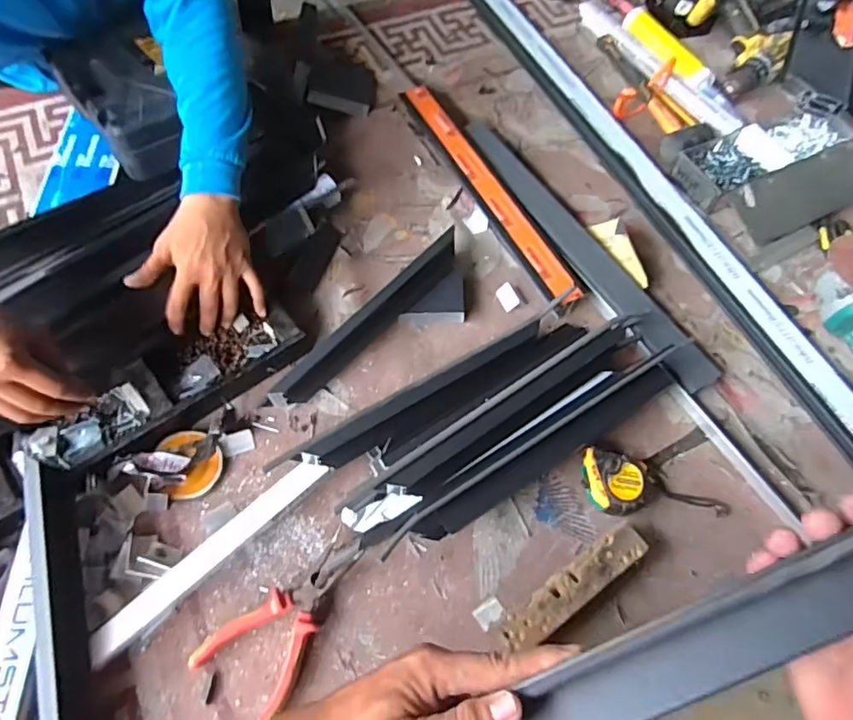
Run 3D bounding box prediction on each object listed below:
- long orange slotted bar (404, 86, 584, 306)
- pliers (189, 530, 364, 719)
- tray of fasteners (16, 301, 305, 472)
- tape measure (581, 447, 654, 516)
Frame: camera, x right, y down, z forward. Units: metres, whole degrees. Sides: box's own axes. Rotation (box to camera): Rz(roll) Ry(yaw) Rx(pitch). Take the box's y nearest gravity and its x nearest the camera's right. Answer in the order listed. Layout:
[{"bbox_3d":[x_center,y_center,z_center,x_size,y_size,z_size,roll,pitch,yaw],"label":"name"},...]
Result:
[{"bbox_3d":[0.089,-0.263,0.880,0.037,0.030,0.466,-23,63,-16],"label":"long orange slotted bar"},{"bbox_3d":[-0.144,0.269,0.601,0.095,0.024,0.181,35,64,16],"label":"pliers"},{"bbox_3d":[-0.317,0.026,0.714,0.330,0.043,0.101,-28,65,-18],"label":"tray of fasteners"},{"bbox_3d":[0.228,0.144,0.685,0.077,0.035,0.074,-3,60,-5],"label":"tape measure"}]

